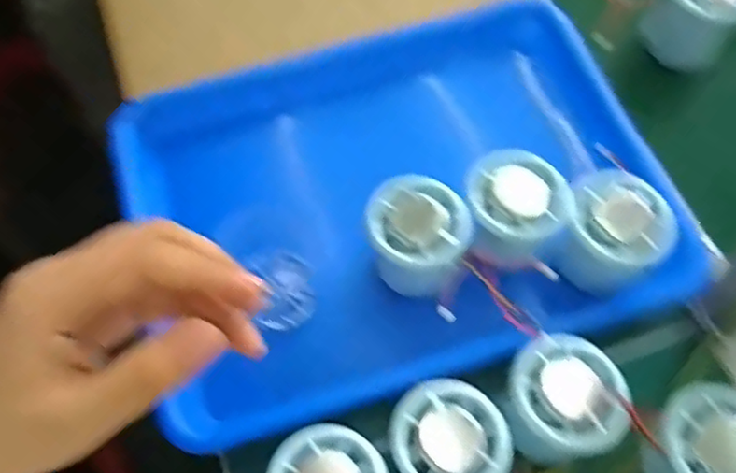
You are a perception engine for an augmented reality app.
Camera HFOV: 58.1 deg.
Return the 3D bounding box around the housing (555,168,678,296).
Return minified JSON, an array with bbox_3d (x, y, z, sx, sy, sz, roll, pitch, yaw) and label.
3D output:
[{"bbox_3d":[0.145,-0.002,0.391,0.059,0.034,0.062,0,64,0],"label":"housing"}]

